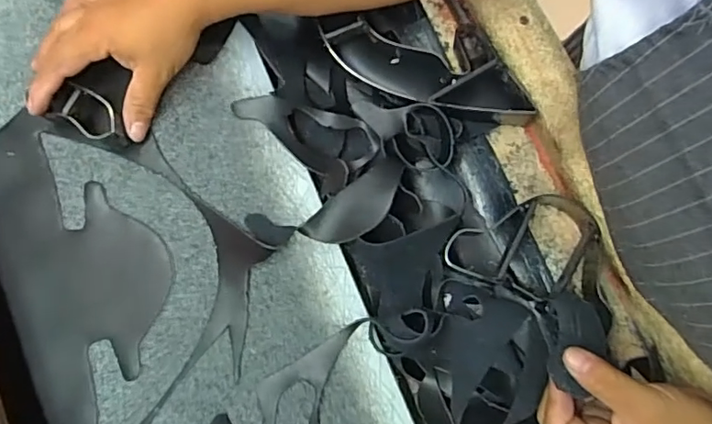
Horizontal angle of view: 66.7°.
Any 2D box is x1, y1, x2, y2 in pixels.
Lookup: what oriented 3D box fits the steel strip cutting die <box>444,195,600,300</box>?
[{"bbox_3d":[0.131,0.027,0.422,0.124,0.033,0.082,-1,79,1],"label":"steel strip cutting die"}]

